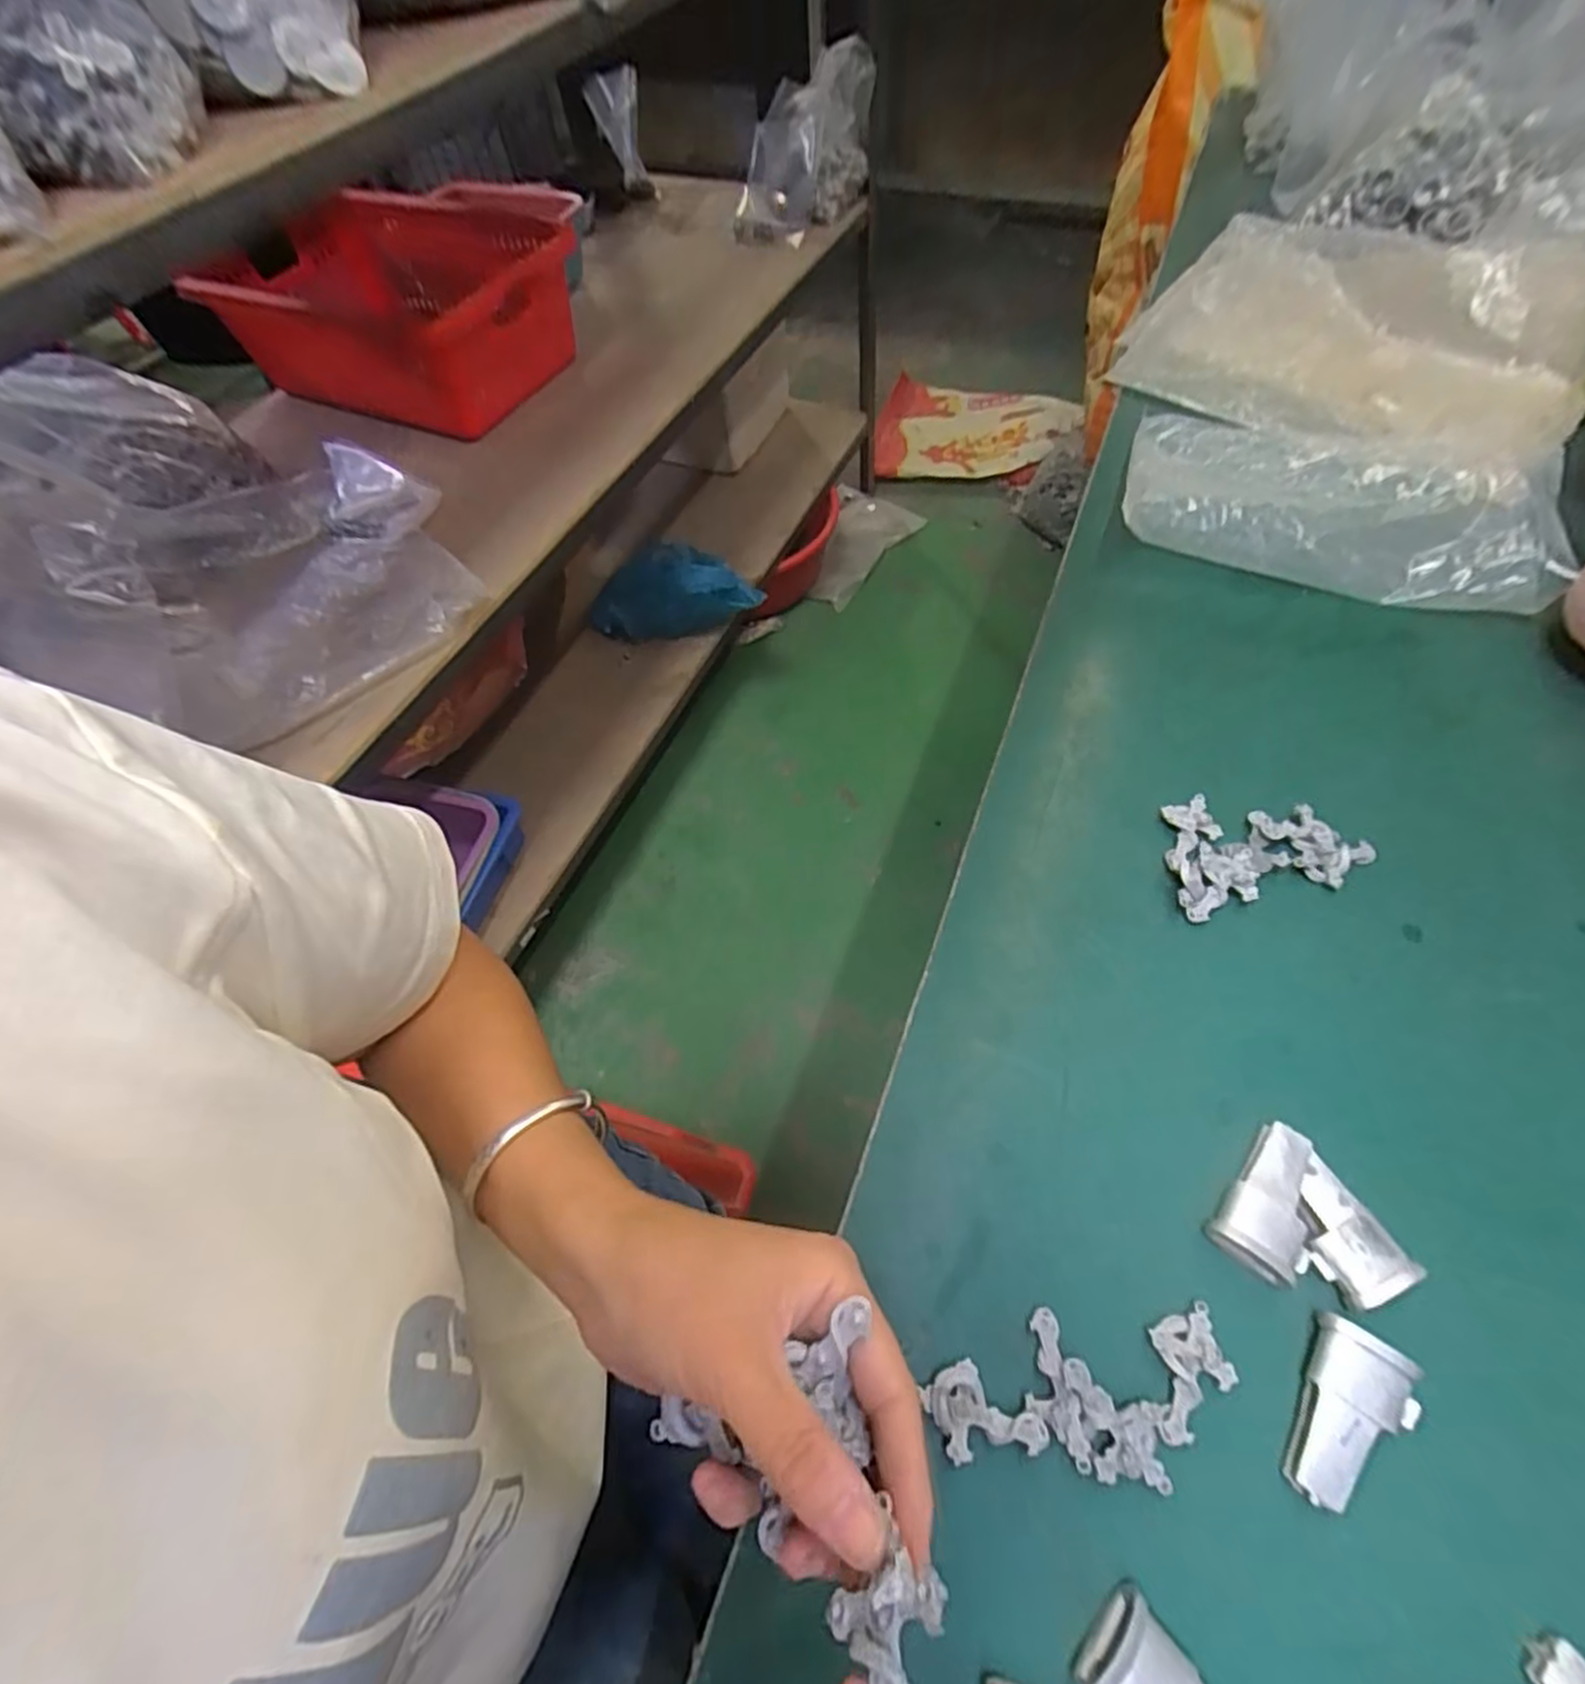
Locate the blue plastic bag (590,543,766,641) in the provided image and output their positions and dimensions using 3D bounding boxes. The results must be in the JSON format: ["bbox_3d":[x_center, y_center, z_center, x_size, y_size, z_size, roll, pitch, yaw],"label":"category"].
[{"bbox_3d":[-0.196,-0.441,1.233,0.284,0.124,0.146,6,60,9],"label":"blue plastic bag"}]

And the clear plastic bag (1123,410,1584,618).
[{"bbox_3d":[0.413,-0.268,0.549,0.293,0.044,0.179,16,61,12],"label":"clear plastic bag"}]

